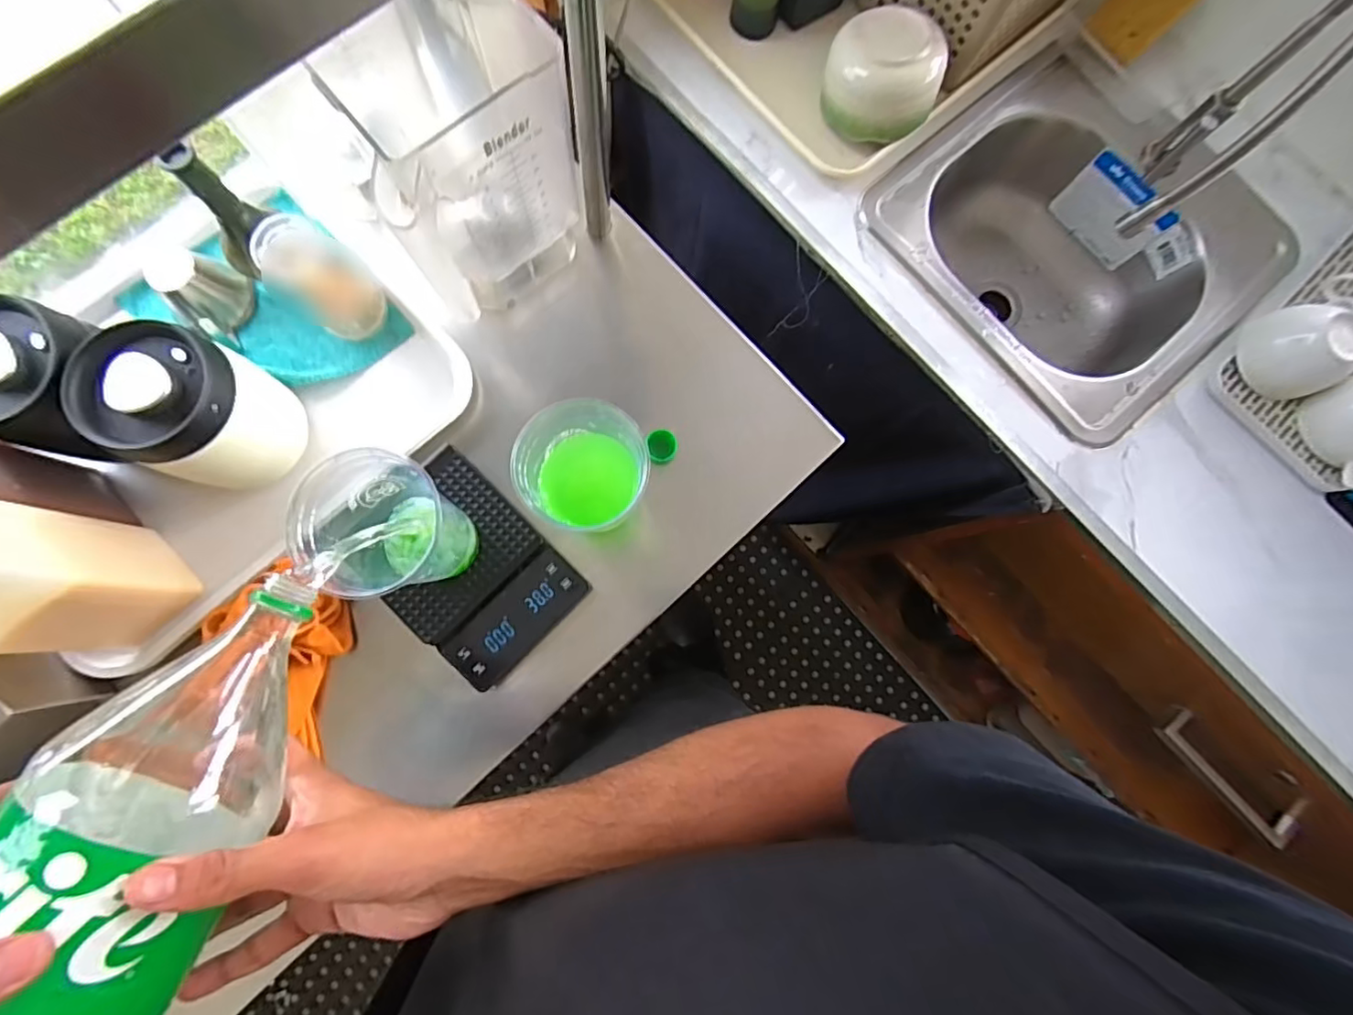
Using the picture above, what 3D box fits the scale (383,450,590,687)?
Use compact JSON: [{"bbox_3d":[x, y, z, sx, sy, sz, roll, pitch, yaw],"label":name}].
[{"bbox_3d":[-0.186,0.056,0.535,0.178,0.027,0.129,45,81,4],"label":"scale"}]

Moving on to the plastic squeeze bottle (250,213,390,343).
[{"bbox_3d":[-0.301,-0.195,0.511,0.059,0.103,0.059,26,80,1],"label":"plastic squeeze bottle"}]

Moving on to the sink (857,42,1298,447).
[{"bbox_3d":[0.441,-0.292,0.726,0.340,0.162,0.377,-40,86,-8],"label":"sink"}]

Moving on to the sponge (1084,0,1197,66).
[{"bbox_3d":[0.512,-0.547,0.652,0.069,0.013,0.090,48,117,2],"label":"sponge"}]

